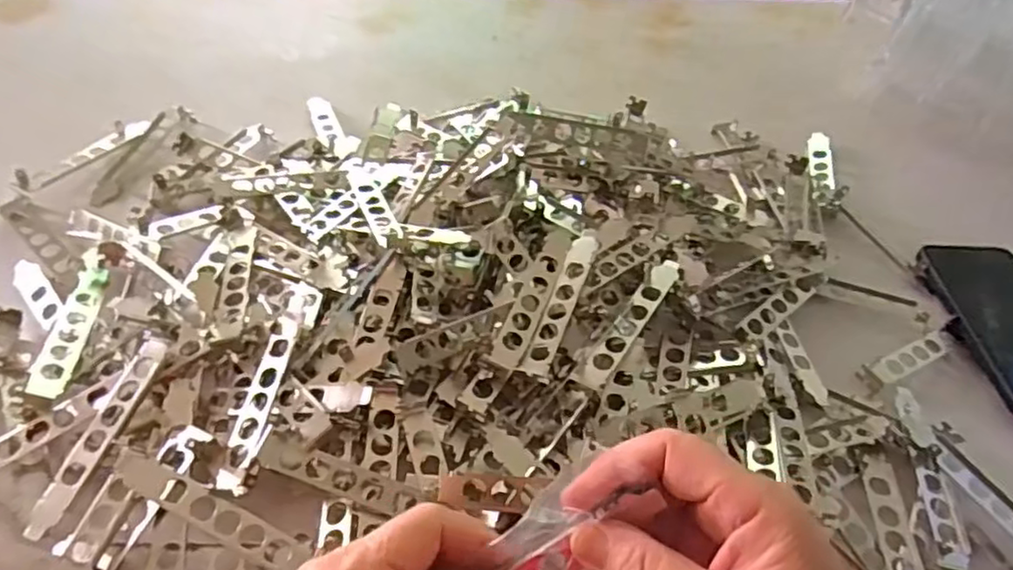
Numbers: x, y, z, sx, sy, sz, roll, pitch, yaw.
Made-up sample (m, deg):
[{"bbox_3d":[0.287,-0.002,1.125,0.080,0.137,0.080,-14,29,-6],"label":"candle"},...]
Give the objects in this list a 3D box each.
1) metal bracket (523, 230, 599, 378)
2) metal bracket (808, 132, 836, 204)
[{"bbox_3d":[0.037,0.009,0.438,0.018,0.010,0.118,12,57,19],"label":"metal bracket"},{"bbox_3d":[0.290,-0.109,0.616,0.021,0.005,0.109,13,50,5],"label":"metal bracket"}]

